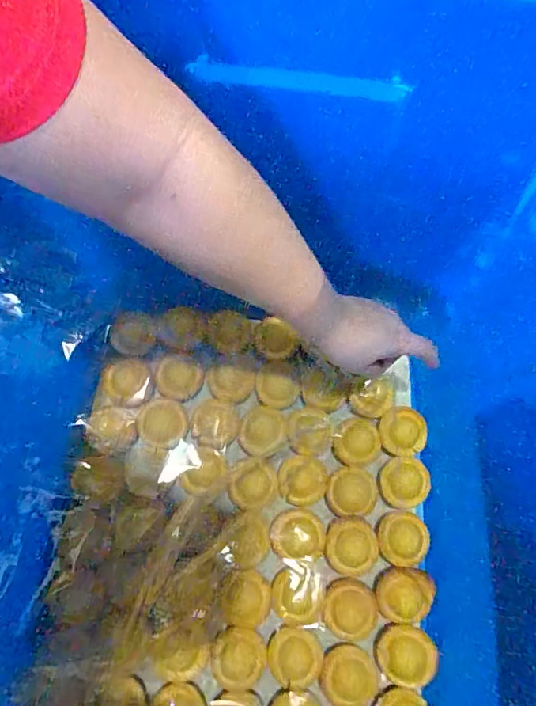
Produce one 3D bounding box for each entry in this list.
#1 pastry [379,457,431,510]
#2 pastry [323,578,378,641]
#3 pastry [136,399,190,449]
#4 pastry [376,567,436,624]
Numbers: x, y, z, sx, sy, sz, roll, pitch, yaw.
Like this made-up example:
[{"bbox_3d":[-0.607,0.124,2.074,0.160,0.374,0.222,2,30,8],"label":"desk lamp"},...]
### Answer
[{"bbox_3d":[0.174,0.165,0.601,0.059,0.014,0.061,0,72,-2],"label":"pastry"},{"bbox_3d":[0.096,0.300,0.549,0.060,0.014,0.063,0,72,-2],"label":"pastry"},{"bbox_3d":[-0.140,0.090,0.619,0.063,0.008,0.063,2,78,-11],"label":"pastry"},{"bbox_3d":[0.161,0.283,0.547,0.070,0.030,0.059,11,72,2],"label":"pastry"}]

